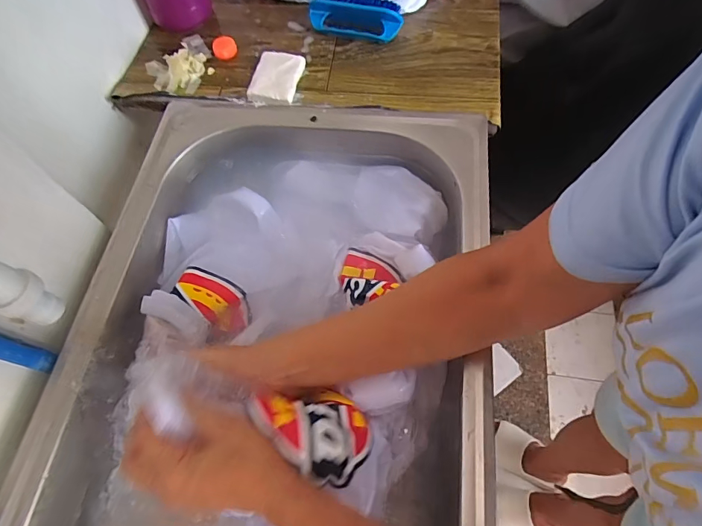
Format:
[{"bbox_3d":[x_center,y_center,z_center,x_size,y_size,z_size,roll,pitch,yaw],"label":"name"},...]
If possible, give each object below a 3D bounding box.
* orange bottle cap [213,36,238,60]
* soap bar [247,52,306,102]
[{"bbox_3d":[-0.175,-0.299,0.587,0.032,0.019,0.026,-18,64,-6],"label":"orange bottle cap"},{"bbox_3d":[-0.097,-0.241,0.549,0.063,0.021,0.078,13,65,9],"label":"soap bar"}]

